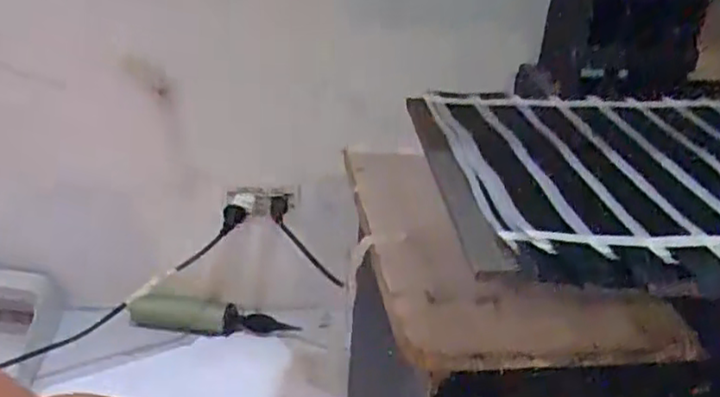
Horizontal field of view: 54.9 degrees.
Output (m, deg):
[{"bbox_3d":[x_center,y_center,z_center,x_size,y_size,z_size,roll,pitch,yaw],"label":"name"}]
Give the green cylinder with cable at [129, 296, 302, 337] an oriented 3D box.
[{"bbox_3d":[-0.242,0.203,1.145,0.262,0.052,0.049,4,29,0],"label":"green cylinder with cable"}]

